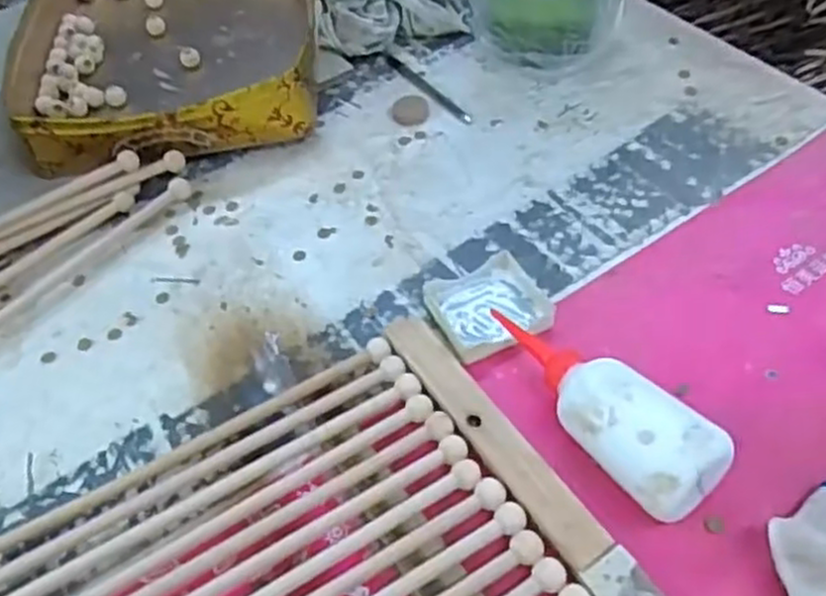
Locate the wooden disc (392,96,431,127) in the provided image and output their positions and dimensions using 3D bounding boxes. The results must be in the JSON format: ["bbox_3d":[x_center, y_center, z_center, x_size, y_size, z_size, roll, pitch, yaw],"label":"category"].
[{"bbox_3d":[-0.002,-0.182,0.728,0.035,0.004,0.047,0,50,6],"label":"wooden disc"}]

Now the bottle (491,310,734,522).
[{"bbox_3d":[0.105,0.065,0.476,0.056,0.060,0.177,-36,55,-23],"label":"bottle"}]

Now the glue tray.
[{"bbox_3d":[0.055,0.006,0.562,0.080,0.013,0.075,-23,51,-13],"label":"glue tray"}]

